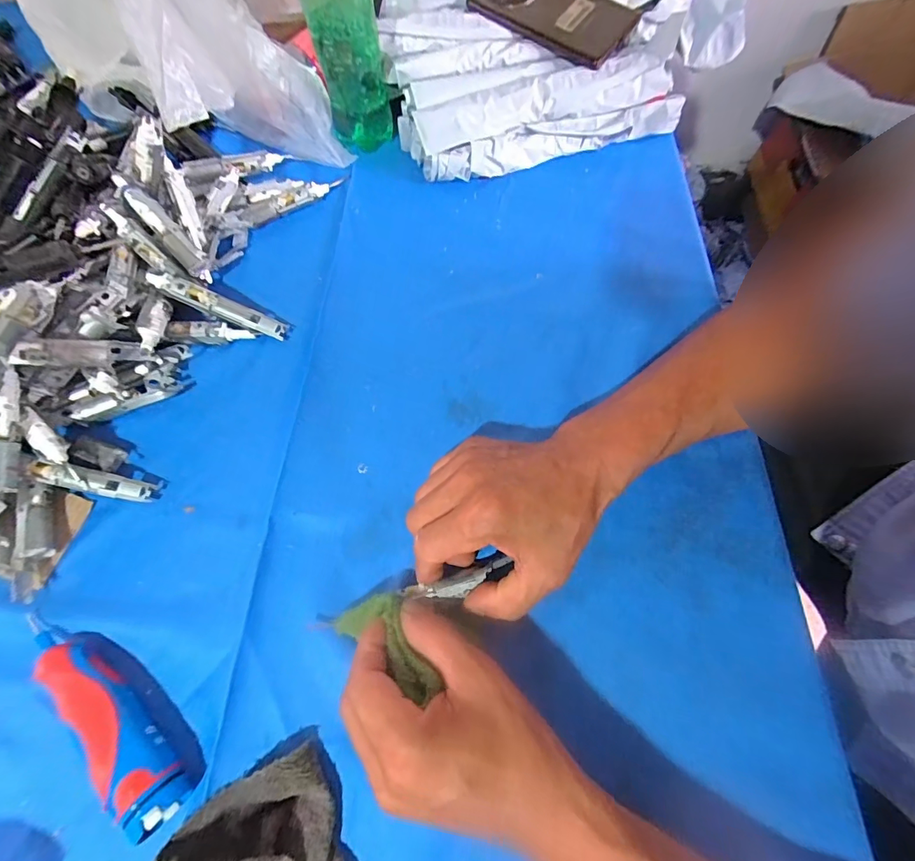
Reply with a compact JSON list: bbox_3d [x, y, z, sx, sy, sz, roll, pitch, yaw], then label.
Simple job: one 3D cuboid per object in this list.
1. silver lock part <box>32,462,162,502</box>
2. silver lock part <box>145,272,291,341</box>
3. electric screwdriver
[{"bbox_3d":[-0.269,0.037,0.323,0.085,0.014,0.017,14,68,-10],"label":"silver lock part"},{"bbox_3d":[-0.207,-0.109,0.378,0.122,0.015,0.016,23,69,-6],"label":"silver lock part"},{"bbox_3d":[-0.219,0.171,0.269,0.149,0.028,0.031,40,74,15],"label":"electric screwdriver"}]

